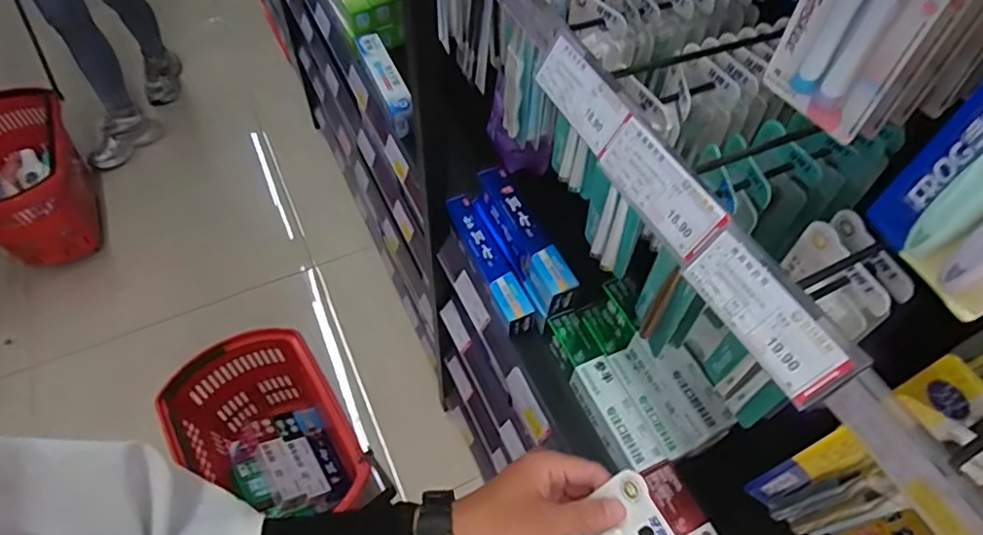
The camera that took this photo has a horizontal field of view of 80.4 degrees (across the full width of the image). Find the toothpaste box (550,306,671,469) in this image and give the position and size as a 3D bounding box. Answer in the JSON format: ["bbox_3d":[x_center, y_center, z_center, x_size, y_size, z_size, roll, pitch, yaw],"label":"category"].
[{"bbox_3d":[0.140,0.165,0.766,0.055,0.052,0.221,-19,59,-15],"label":"toothpaste box"}]

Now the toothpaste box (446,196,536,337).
[{"bbox_3d":[-0.004,-0.009,0.862,0.039,0.044,0.234,-19,59,-15],"label":"toothpaste box"}]

